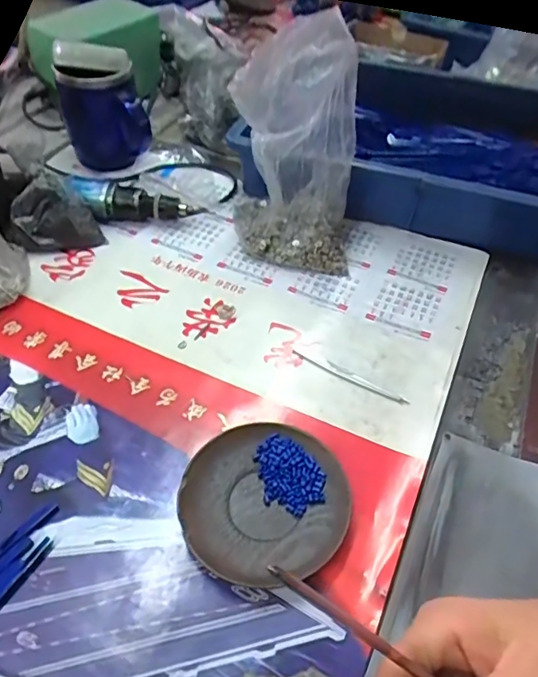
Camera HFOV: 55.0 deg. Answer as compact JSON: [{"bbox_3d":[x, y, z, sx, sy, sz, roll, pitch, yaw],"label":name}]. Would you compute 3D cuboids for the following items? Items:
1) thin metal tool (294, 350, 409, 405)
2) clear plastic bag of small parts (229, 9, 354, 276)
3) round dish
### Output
[{"bbox_3d":[0.068,0.033,0.443,0.107,0.004,0.008,25,51,17],"label":"thin metal tool"},{"bbox_3d":[0.026,-0.177,0.498,0.116,0.199,0.109,4,48,-1],"label":"clear plastic bag of small parts"},{"bbox_3d":[-0.004,0.112,0.363,0.112,0.018,0.111,2,48,-3],"label":"round dish"}]

